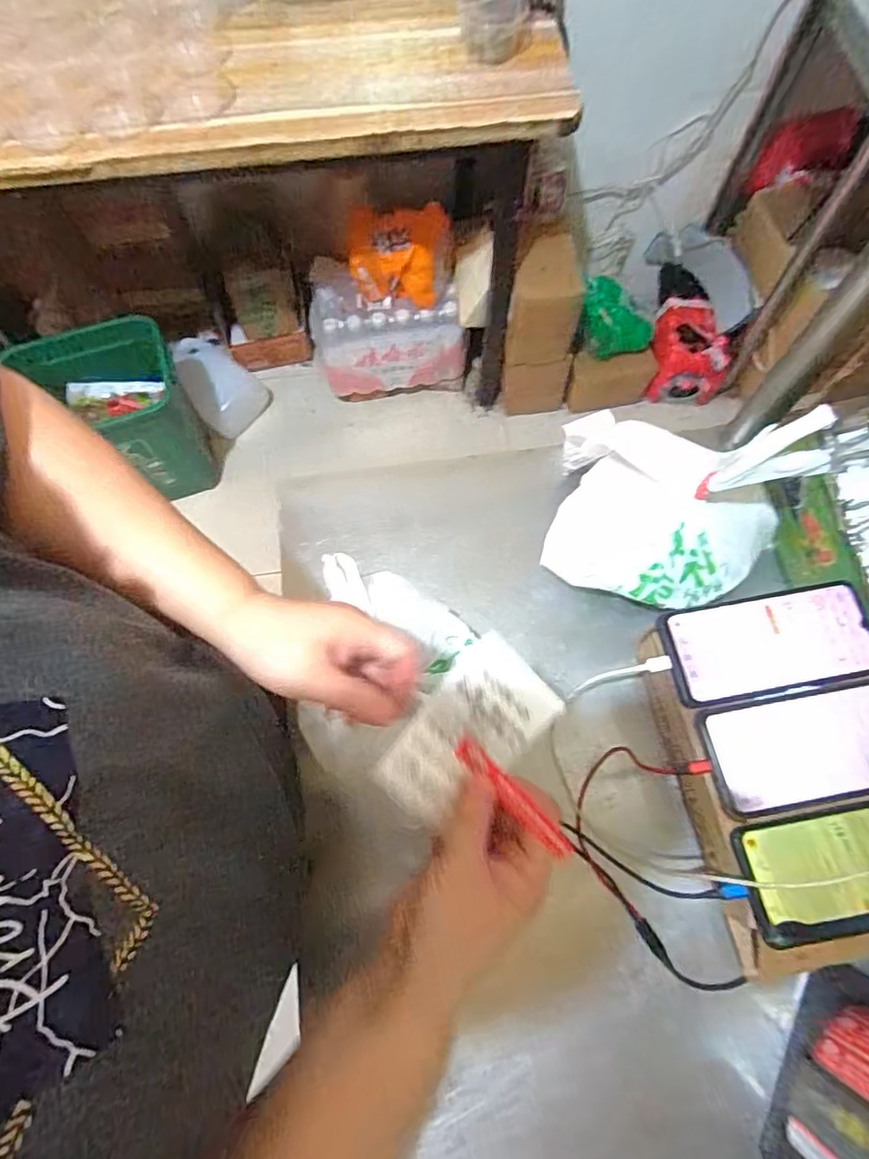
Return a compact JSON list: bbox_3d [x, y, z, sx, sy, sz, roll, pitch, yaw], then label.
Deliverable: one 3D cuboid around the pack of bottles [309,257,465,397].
[{"bbox_3d":[-0.122,-0.642,1.478,0.371,0.274,0.205,-9,70,-2],"label":"pack of bottles"}]

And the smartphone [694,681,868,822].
[{"bbox_3d":[0.284,0.126,0.428,0.152,0.011,0.079,-10,70,-3],"label":"smartphone"}]

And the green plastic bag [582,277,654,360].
[{"bbox_3d":[0.442,-0.654,1.418,0.186,0.142,0.149,0,70,1],"label":"green plastic bag"}]

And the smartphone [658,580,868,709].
[{"bbox_3d":[0.266,0.051,0.454,0.158,0.008,0.075,-11,74,-1],"label":"smartphone"}]

